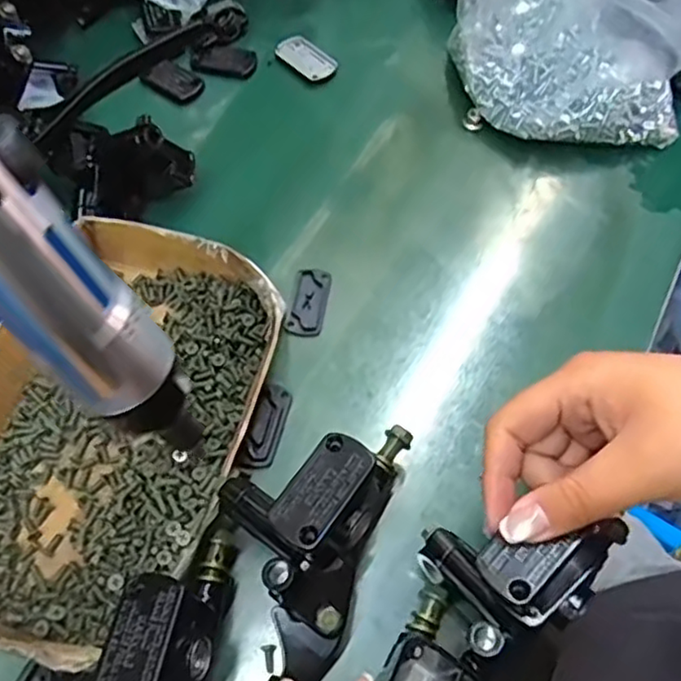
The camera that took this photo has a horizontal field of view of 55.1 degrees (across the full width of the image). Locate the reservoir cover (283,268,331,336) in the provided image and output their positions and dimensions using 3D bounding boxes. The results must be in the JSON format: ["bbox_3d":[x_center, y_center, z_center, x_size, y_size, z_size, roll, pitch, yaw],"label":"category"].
[{"bbox_3d":[-0.020,-0.025,0.409,0.023,0.006,0.045,10,62,4],"label":"reservoir cover"}]

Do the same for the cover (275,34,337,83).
[{"bbox_3d":[-0.026,-0.221,0.511,0.051,0.006,0.029,39,68,18],"label":"cover"}]

